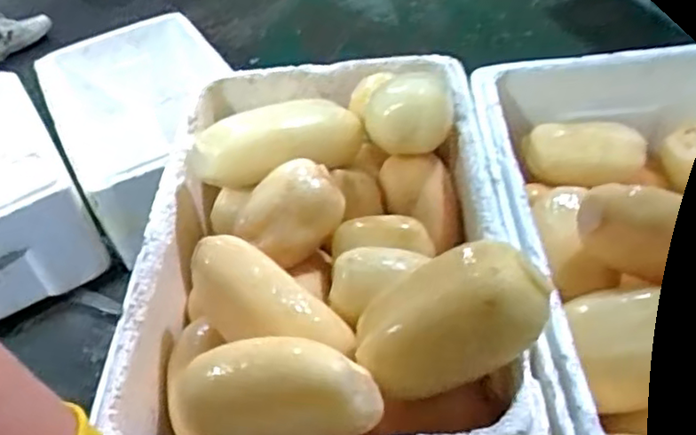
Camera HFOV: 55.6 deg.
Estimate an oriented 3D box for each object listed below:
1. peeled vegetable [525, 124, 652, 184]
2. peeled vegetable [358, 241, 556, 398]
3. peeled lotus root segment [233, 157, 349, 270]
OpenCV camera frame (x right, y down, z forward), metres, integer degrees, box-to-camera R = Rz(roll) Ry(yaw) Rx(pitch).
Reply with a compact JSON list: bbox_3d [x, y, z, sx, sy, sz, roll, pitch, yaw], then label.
[{"bbox_3d":[0.245,-0.071,0.691,0.121,0.040,0.066,10,48,17],"label":"peeled vegetable"},{"bbox_3d":[0.063,0.063,0.419,0.120,0.058,0.082,-32,57,27],"label":"peeled vegetable"},{"bbox_3d":[-0.049,-0.004,0.570,0.097,0.052,0.067,-36,52,-26],"label":"peeled lotus root segment"}]

